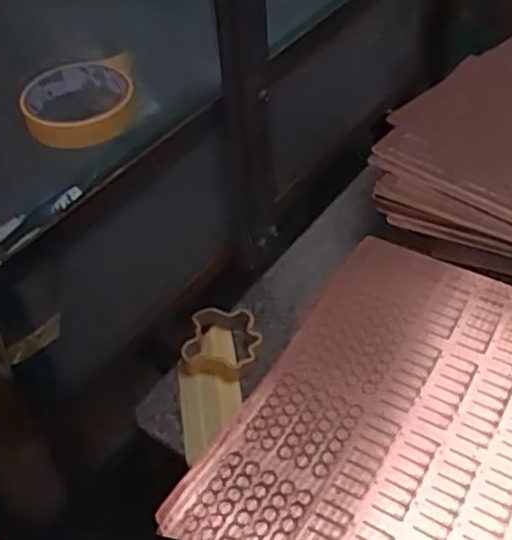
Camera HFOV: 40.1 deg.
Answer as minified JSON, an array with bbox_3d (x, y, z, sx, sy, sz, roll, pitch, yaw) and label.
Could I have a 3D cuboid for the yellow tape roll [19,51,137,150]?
[{"bbox_3d":[-0.136,-0.129,0.542,0.084,0.025,0.090,-10,47,-4],"label":"yellow tape roll"}]

